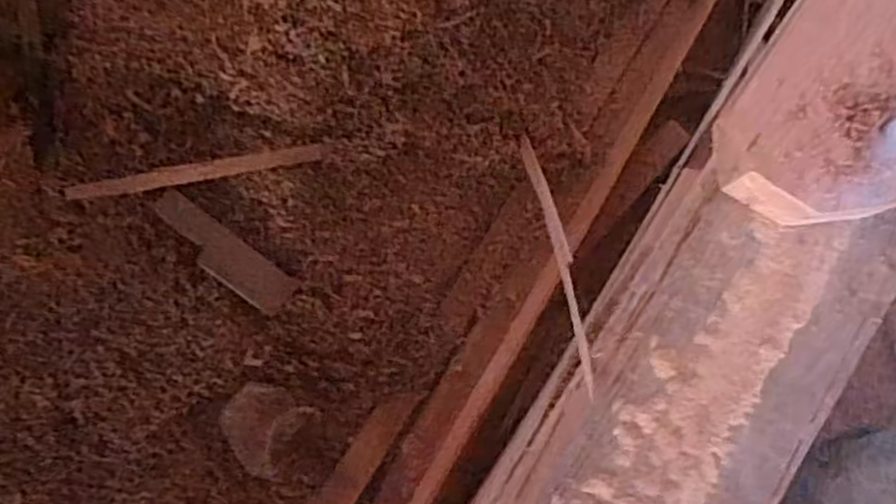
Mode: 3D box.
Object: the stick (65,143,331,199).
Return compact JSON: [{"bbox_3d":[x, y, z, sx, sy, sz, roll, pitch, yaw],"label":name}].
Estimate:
[{"bbox_3d":[-0.235,-0.080,0.723,0.242,0.010,0.017,-14,78,-21],"label":"stick"}]

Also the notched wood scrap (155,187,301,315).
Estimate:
[{"bbox_3d":[-0.225,0.000,0.749,0.154,0.005,0.046,44,80,-15],"label":"notched wood scrap"}]

